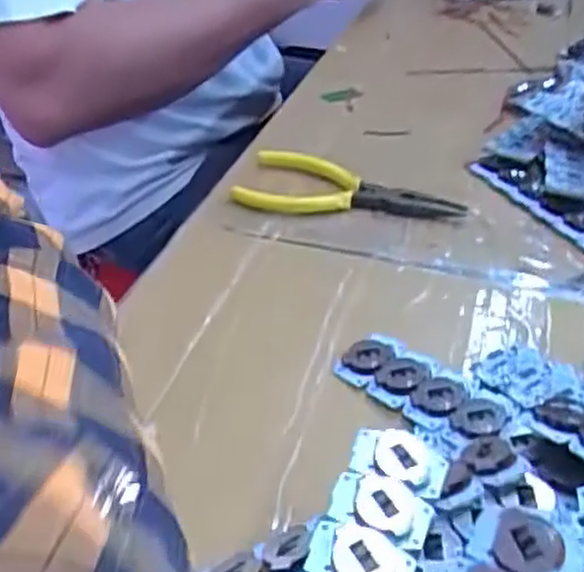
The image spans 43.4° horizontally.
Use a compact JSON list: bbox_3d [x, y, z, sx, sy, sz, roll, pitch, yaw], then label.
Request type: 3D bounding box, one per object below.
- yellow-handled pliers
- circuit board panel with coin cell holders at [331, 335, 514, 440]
[{"bbox_3d":[0.032,-0.052,0.413,0.126,0.013,0.050,13,39,18],"label":"yellow-handled pliers"},{"bbox_3d":[0.051,0.040,0.287,0.071,0.013,0.026,30,47,35],"label":"circuit board panel with coin cell holders"}]

